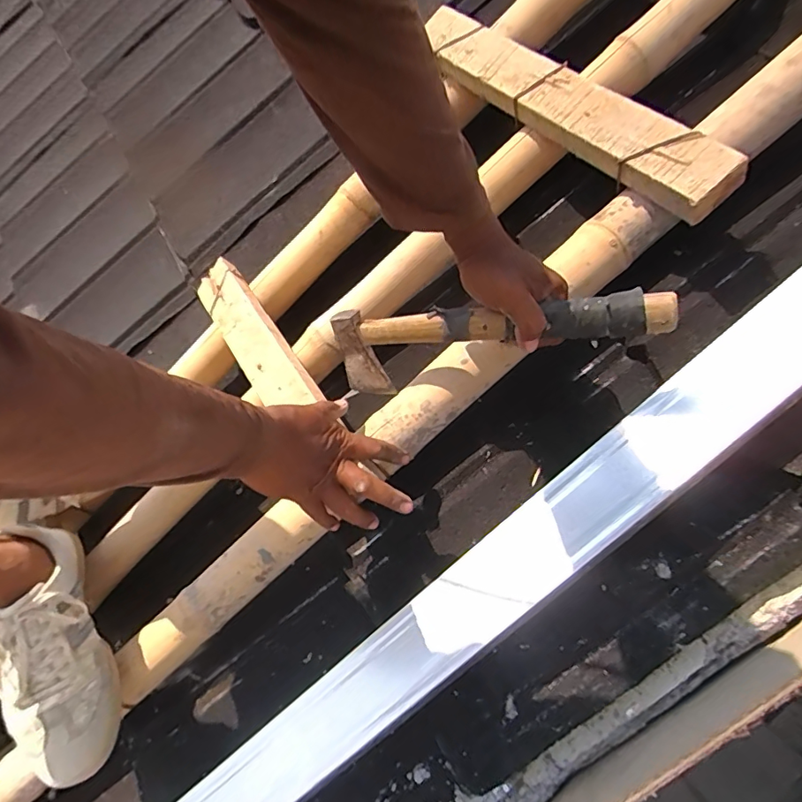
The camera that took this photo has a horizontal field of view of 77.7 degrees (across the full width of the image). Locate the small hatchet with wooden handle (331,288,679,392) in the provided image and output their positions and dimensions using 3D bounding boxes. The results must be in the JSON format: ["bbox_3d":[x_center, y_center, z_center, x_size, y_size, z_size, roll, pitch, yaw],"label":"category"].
[{"bbox_3d":[0.071,-0.058,0.461,0.322,0.081,0.035,-3,52,33],"label":"small hatchet with wooden handle"}]

